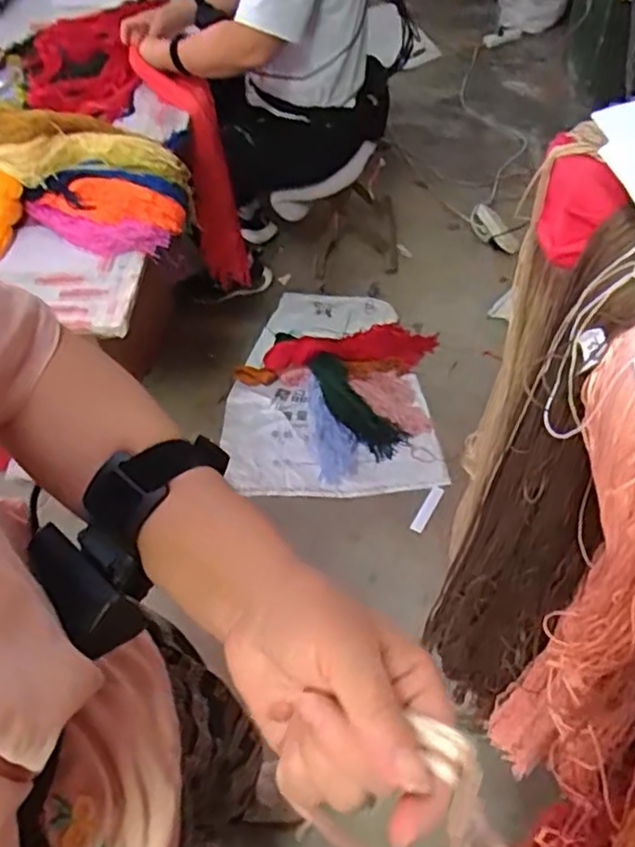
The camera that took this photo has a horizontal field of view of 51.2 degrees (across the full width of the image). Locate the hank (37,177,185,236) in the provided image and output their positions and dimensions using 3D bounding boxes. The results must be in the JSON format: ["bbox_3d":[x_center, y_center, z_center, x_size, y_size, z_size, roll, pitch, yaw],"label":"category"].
[{"bbox_3d":[-0.340,-0.366,1.108,0.227,0.064,0.074,4,50,-11],"label":"hank"}]

